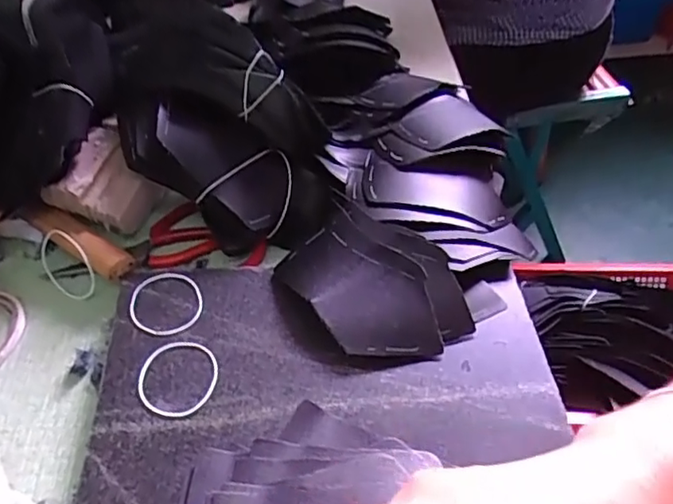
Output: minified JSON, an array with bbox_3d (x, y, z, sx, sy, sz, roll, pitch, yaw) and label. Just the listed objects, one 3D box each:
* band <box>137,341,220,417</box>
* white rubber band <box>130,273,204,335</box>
[{"bbox_3d":[-0.104,0.082,0.400,0.051,0.004,0.055,-1,46,1],"label":"band"},{"bbox_3d":[-0.123,0.035,0.444,0.053,0.004,0.058,-1,46,1],"label":"white rubber band"}]

